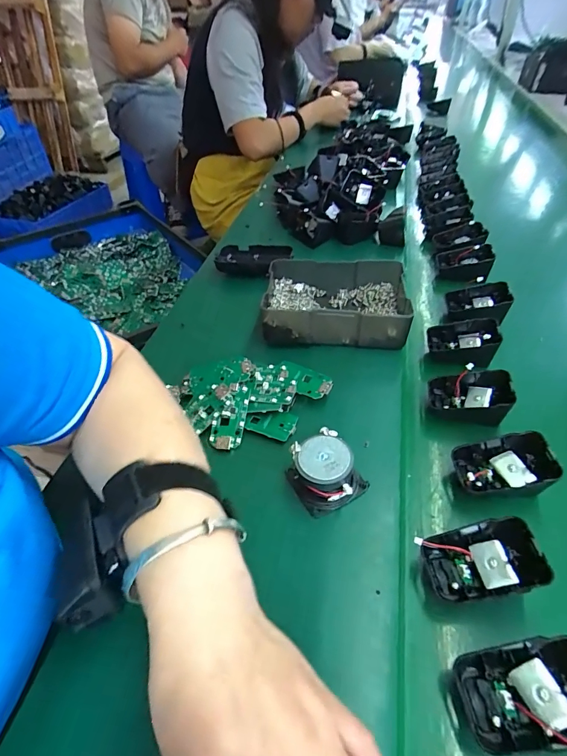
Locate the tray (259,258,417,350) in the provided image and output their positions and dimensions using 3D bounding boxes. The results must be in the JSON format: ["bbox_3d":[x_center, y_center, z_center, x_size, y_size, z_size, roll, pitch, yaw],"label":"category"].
[{"bbox_3d":[0.063,-0.093,0.468,0.166,0.040,0.123,3,44,5],"label":"tray"}]

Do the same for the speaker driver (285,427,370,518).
[{"bbox_3d":[0.033,0.073,0.312,0.048,0.035,0.051,-25,48,-22],"label":"speaker driver"}]

